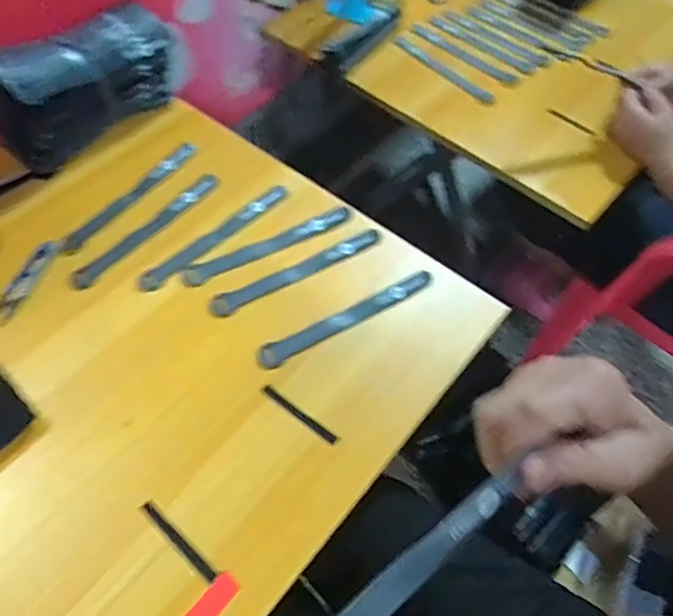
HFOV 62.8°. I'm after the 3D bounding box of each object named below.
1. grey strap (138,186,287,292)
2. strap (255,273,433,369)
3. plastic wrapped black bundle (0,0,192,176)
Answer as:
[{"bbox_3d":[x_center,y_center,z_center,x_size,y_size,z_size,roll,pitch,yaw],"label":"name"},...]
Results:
[{"bbox_3d":[-0.131,-0.080,0.607,0.195,0.011,0.021,-38,67,-24],"label":"grey strap"},{"bbox_3d":[0.015,0.006,0.548,0.198,0.011,0.022,-26,63,-19],"label":"strap"},{"bbox_3d":[-0.291,-0.264,0.647,0.079,0.111,0.222,35,62,17],"label":"plastic wrapped black bundle"}]

